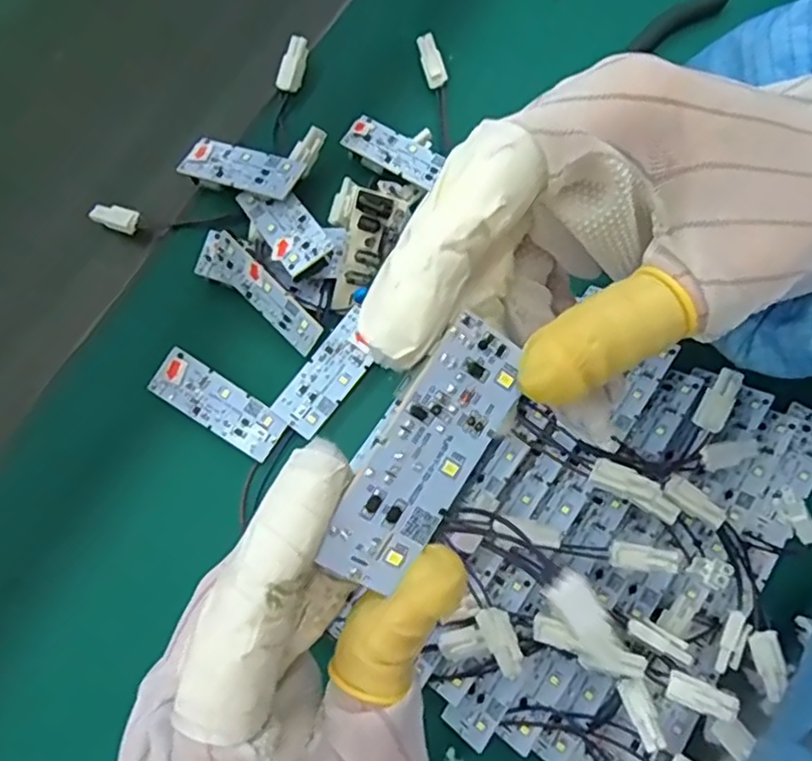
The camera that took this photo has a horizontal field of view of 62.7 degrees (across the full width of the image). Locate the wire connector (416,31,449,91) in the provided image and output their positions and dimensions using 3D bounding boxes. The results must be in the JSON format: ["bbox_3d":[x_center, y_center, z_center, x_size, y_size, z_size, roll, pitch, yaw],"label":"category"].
[{"bbox_3d":[0.014,-0.170,0.353,0.010,0.005,0.028,-19,97,-5],"label":"wire connector"}]

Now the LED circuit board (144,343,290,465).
[{"bbox_3d":[-0.089,0.012,0.315,0.064,0.004,0.024,35,87,-3],"label":"LED circuit board"}]

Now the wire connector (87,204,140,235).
[{"bbox_3d":[-0.147,-0.083,0.336,0.026,0.005,0.013,22,78,4],"label":"wire connector"}]

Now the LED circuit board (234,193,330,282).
[{"bbox_3d":[-0.057,-0.074,0.315,0.024,0.004,0.059,-35,62,0],"label":"LED circuit board"}]

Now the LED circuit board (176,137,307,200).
[{"bbox_3d":[-0.081,-0.104,0.325,0.062,0.006,0.024,19,78,17],"label":"LED circuit board"}]

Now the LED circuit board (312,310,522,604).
[{"bbox_3d":[0.005,0.017,0.148,0.024,0.004,0.061,35,86,-23],"label":"LED circuit board"}]

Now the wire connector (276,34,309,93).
[{"bbox_3d":[-0.057,-0.161,0.339,0.012,0.006,0.026,20,100,4],"label":"wire connector"}]

